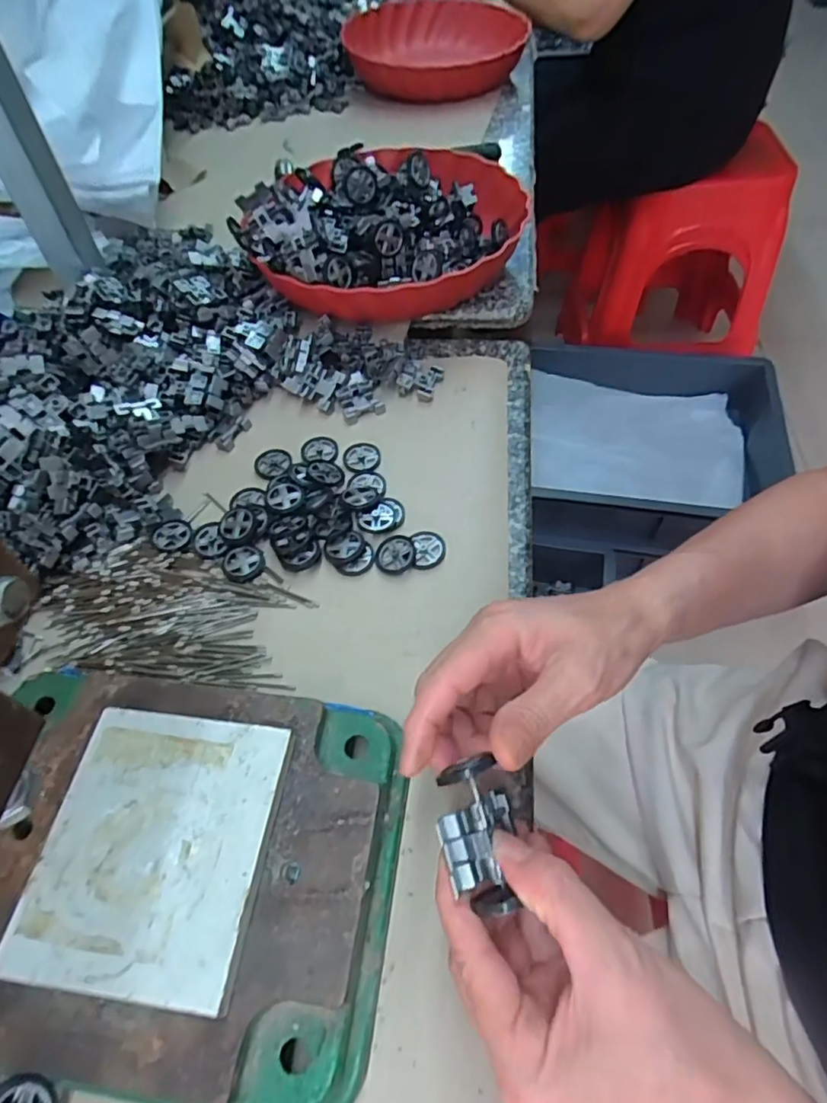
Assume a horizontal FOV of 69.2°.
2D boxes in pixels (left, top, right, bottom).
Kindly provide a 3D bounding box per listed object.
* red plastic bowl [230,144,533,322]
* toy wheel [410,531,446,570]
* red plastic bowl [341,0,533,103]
[{"bbox_3d":[-0.013,-0.288,0.519,0.212,0.082,0.242,14,56,13],"label":"red plastic bowl"},{"bbox_3d":[0.010,-0.001,0.390,0.022,0.006,0.026,-4,55,1],"label":"toy wheel"},{"bbox_3d":[0.029,-0.686,0.823,0.239,0.070,0.248,-2,55,2],"label":"red plastic bowl"}]

